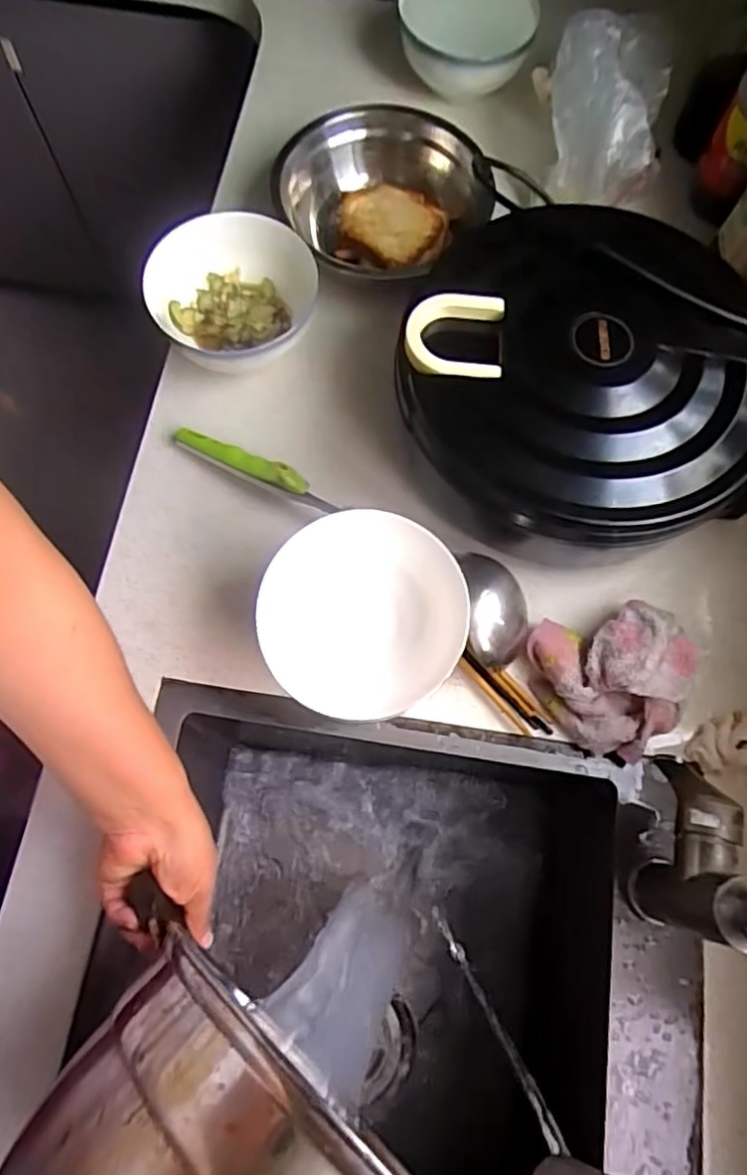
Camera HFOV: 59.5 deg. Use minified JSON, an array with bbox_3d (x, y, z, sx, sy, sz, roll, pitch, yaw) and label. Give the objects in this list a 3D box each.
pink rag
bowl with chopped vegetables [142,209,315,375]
[{"bbox_3d":[0.189,0.073,0.506,0.113,0.060,0.110,-10,72,-5],"label":"pink rag"},{"bbox_3d":[-0.117,-0.260,0.586,0.131,0.069,0.155,7,72,1],"label":"bowl with chopped vegetables"}]

